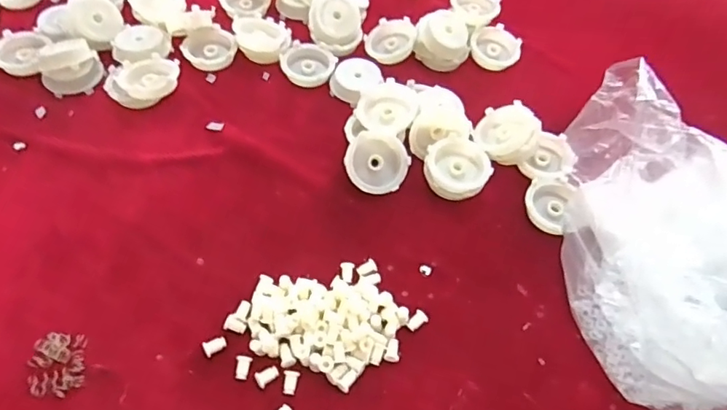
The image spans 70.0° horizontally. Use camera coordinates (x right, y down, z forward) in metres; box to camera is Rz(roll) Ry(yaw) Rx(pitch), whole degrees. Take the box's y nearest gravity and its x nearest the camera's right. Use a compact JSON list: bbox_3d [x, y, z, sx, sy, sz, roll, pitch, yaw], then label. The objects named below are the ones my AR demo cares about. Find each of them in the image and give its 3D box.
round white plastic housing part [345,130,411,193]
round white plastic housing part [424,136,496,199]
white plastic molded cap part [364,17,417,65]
[{"bbox_3d":[0.012,-0.039,0.493,0.059,0.016,0.059,1,82,-6],"label":"round white plastic housing part"},{"bbox_3d":[0.089,-0.033,0.493,0.054,0.028,0.056,2,57,-3],"label":"round white plastic housing part"},{"bbox_3d":[0.034,-0.186,0.601,0.056,0.021,0.057,-23,71,11],"label":"white plastic molded cap part"}]

